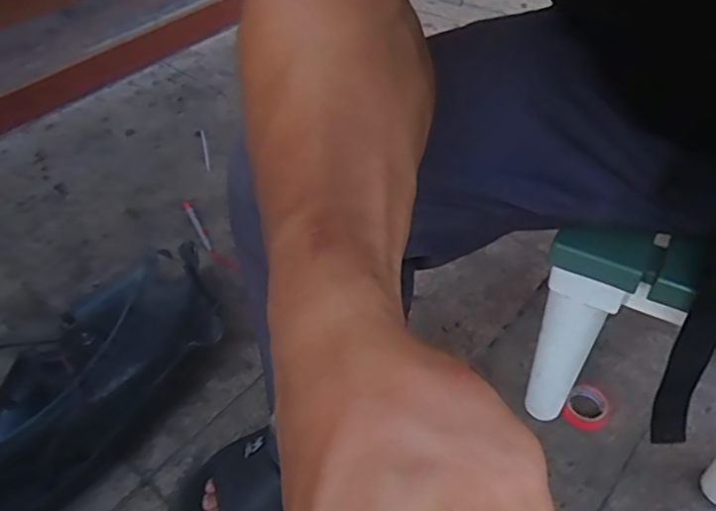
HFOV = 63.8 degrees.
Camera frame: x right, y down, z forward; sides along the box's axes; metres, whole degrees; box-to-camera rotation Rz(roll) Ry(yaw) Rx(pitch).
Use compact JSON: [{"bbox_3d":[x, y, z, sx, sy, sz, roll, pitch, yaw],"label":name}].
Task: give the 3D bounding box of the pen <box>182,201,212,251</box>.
[{"bbox_3d":[-0.259,-0.052,0.927,0.012,0.012,0.111,-26,51,-17],"label":"pen"}]

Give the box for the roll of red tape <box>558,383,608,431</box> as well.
[{"bbox_3d":[0.272,0.182,0.686,0.047,0.017,0.051,-3,48,3],"label":"roll of red tape"}]

